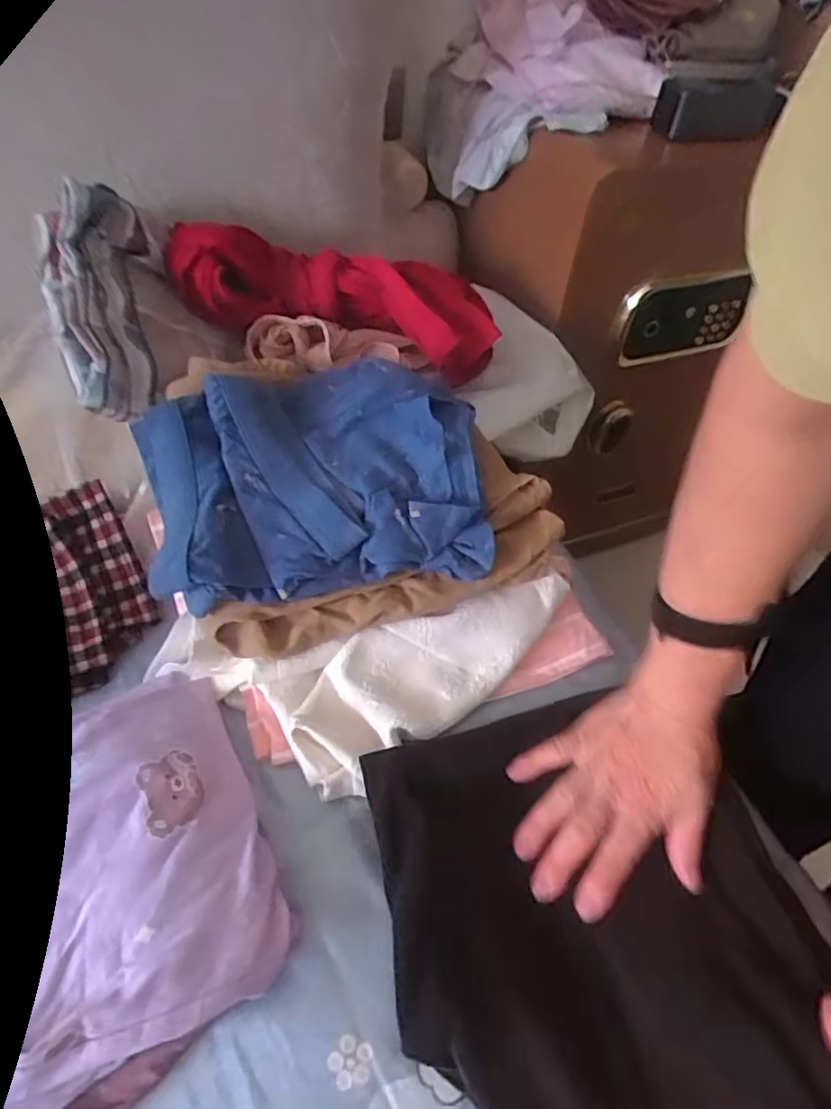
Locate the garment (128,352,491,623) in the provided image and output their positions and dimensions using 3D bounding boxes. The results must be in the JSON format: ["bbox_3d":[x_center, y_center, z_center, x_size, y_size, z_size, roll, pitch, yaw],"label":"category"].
[{"bbox_3d":[-0.083,-0.068,0.522,0.253,0.061,0.227,-8,50,-12],"label":"garment"}]

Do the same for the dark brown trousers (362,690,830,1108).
[{"bbox_3d":[0.158,0.274,0.341,0.244,0.059,0.459,-21,51,-22],"label":"dark brown trousers"}]

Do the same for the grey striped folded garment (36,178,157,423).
[{"bbox_3d":[-0.285,-0.226,0.575,0.089,0.043,0.231,-12,75,-15],"label":"grey striped folded garment"}]

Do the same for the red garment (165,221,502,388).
[{"bbox_3d":[-0.076,-0.281,0.689,0.324,0.117,0.121,6,49,-1],"label":"red garment"}]

